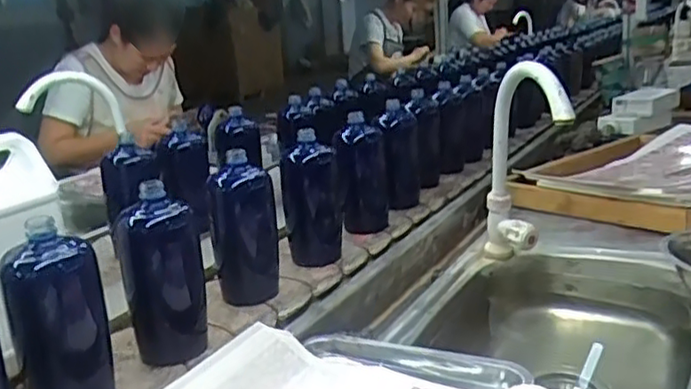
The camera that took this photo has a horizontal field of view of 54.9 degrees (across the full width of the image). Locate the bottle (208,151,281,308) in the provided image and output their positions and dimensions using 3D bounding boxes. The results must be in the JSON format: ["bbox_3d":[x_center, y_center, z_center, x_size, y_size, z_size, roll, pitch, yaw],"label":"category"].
[{"bbox_3d":[-0.131,0.042,0.854,0.067,0.178,0.056,3,17,21],"label":"bottle"}]

